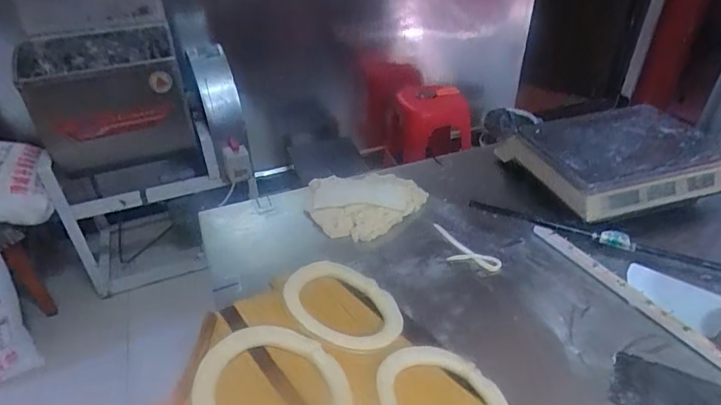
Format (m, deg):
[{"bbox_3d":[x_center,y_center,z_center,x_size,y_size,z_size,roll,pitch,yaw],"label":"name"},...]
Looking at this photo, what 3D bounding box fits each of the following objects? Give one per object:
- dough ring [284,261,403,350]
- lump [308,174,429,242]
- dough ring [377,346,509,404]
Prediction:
[{"bbox_3d":[-0.022,0.136,0.640,0.162,0.017,0.154,18,27,-10],"label":"dough ring"},{"bbox_3d":[0.018,0.001,0.905,0.221,0.063,0.133,-7,39,-8],"label":"lump"},{"bbox_3d":[0.098,0.238,0.548,0.157,0.029,0.145,6,39,9],"label":"dough ring"}]

